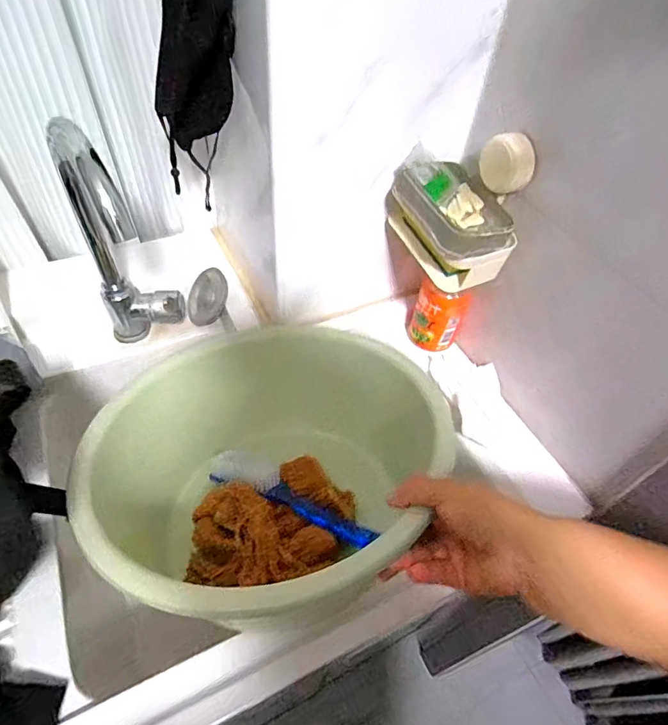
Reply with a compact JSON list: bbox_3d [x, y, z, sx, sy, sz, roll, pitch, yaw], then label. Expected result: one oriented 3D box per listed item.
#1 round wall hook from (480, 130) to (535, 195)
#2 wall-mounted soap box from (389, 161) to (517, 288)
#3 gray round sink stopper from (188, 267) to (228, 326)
[{"bbox_3d":[0.177,-0.205,0.483,0.027,0.050,0.055,-24,57,-22],"label":"round wall hook"},{"bbox_3d":[0.127,-0.153,0.521,0.091,0.085,0.136,-21,56,-21],"label":"wall-mounted soap box"},{"bbox_3d":[-0.182,-0.094,0.682,0.067,0.022,0.074,-17,81,22],"label":"gray round sink stopper"}]

